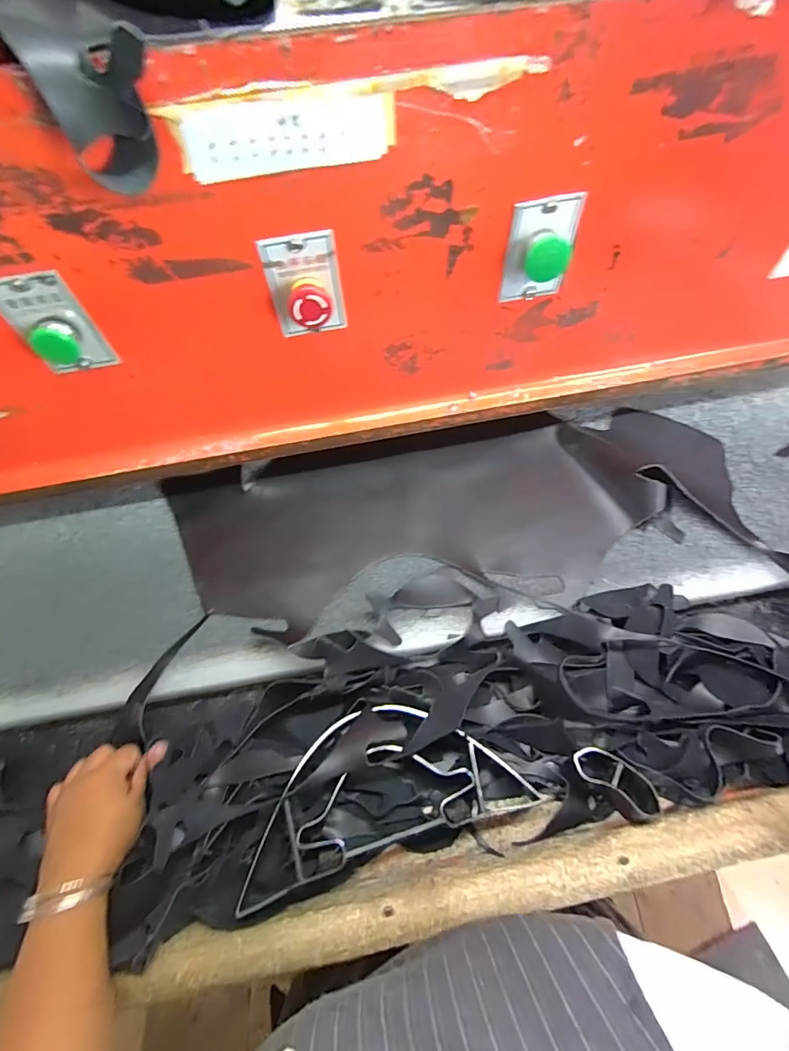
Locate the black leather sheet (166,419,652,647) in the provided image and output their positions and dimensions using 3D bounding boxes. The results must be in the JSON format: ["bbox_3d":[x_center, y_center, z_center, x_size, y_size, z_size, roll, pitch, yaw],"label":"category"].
[{"bbox_3d":[0.019,-0.007,0.563,0.561,0.043,0.231,-10,60,-2],"label":"black leather sheet"}]

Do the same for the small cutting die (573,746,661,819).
[{"bbox_3d":[0.206,0.236,0.419,0.087,0.035,0.033,29,66,18],"label":"small cutting die"}]

